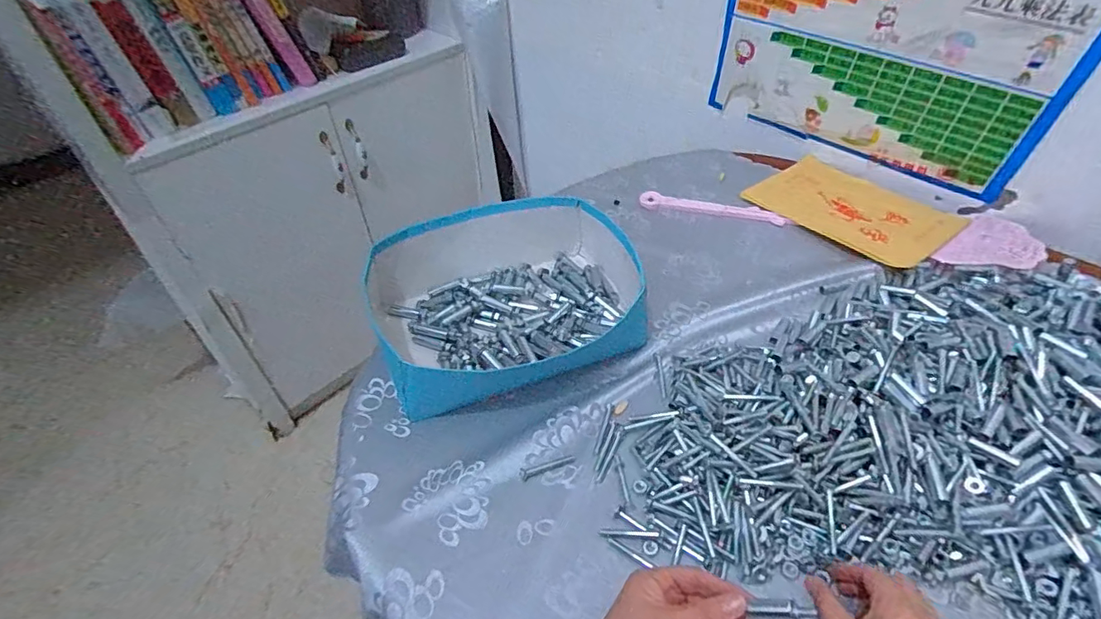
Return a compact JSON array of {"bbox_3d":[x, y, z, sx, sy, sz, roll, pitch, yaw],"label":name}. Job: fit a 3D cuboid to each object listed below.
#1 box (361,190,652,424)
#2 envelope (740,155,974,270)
[{"bbox_3d":[-0.052,-0.020,0.622,0.310,0.080,0.233,-14,48,-12],"label":"box"},{"bbox_3d":[0.454,-0.155,0.784,0.180,0.014,0.260,-35,55,-28],"label":"envelope"}]

